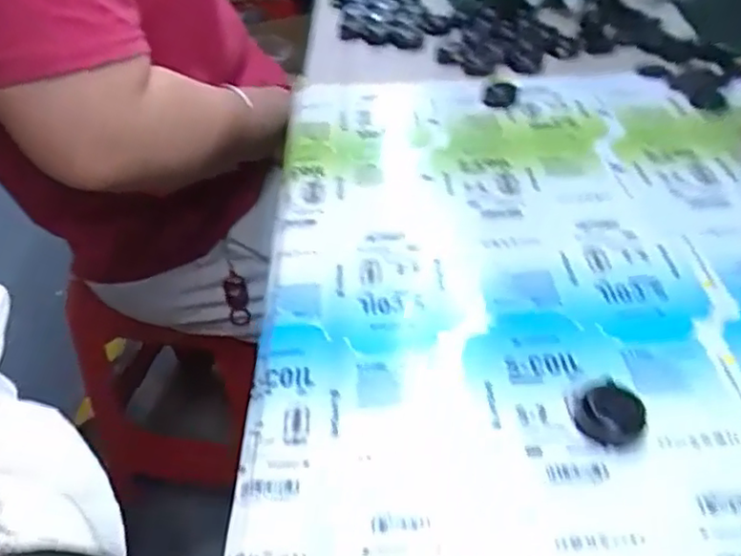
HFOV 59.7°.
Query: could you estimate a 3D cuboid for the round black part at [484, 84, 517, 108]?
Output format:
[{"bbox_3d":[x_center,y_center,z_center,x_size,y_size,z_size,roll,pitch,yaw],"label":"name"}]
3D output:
[{"bbox_3d":[0.108,-0.151,0.534,0.025,0.008,0.030,10,43,16],"label":"round black part"}]

